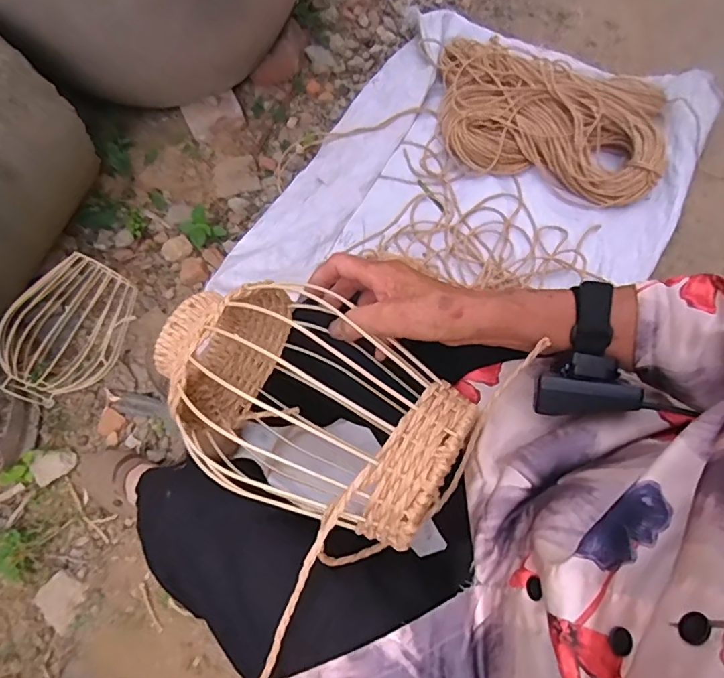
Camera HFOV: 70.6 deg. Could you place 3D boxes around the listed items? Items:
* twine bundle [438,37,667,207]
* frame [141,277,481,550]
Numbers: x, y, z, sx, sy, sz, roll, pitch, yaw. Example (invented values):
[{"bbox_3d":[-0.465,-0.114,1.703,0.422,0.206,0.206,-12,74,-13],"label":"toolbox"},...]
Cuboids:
[{"bbox_3d":[0.388,-0.473,1.085,0.480,0.071,0.331,16,68,10],"label":"twine bundle"},{"bbox_3d":[-0.046,0.052,0.406,0.252,0.151,0.146,24,68,32],"label":"frame"}]

